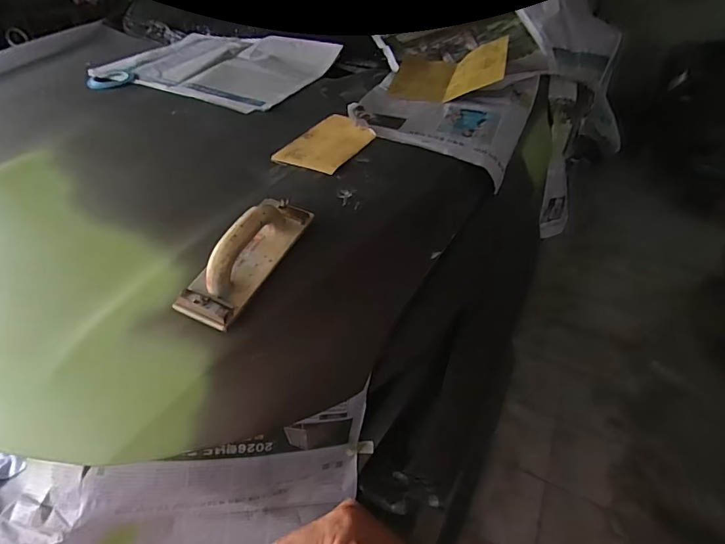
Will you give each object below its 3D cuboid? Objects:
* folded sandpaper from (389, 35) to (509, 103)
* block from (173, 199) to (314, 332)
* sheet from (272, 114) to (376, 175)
[{"bbox_3d":[0.222,-0.505,1.122,0.272,0.045,0.246,-6,44,21],"label":"folded sandpaper"},{"bbox_3d":[-0.155,-0.035,0.597,0.079,0.075,0.226,20,53,20],"label":"block"},{"bbox_3d":[-0.064,-0.254,0.868,0.132,0.006,0.211,19,46,21],"label":"sheet"}]

